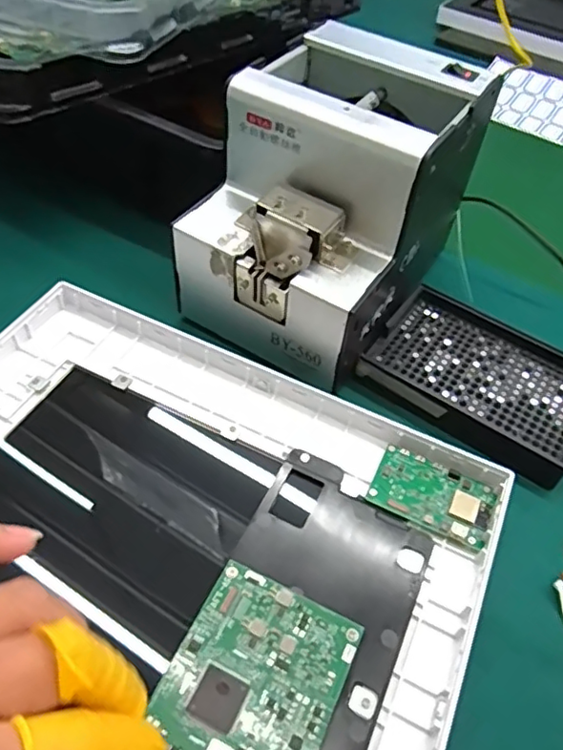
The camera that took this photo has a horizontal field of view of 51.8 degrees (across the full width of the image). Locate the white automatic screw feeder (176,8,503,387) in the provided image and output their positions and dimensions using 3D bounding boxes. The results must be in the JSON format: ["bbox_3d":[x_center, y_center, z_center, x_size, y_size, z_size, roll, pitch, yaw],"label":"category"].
[{"bbox_3d":[0.033,-0.113,0.371,0.124,0.137,0.176,29,53,18],"label":"white automatic screw feeder"}]

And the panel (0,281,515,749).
[{"bbox_3d":[-0.065,0.091,0.282,0.302,0.029,0.253,24,51,14],"label":"panel"}]

